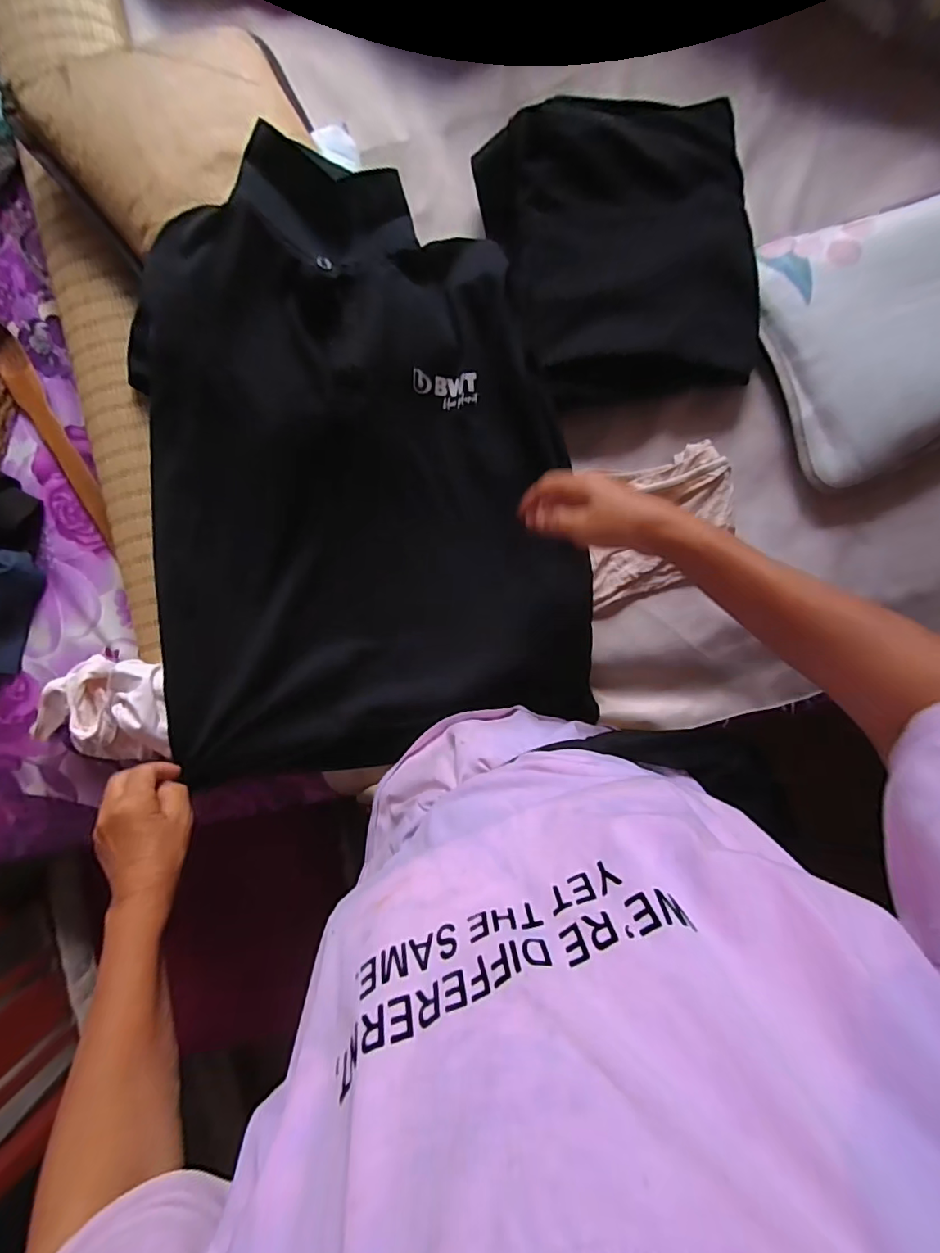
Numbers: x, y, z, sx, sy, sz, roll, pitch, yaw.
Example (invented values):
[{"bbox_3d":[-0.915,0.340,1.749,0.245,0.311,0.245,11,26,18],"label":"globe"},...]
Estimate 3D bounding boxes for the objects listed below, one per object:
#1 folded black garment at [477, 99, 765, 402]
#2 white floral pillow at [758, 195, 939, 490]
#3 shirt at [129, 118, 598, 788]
[{"bbox_3d":[0.153,-0.371,0.494,0.261,0.057,0.284,-8,93,3],"label":"folded black garment"},{"bbox_3d":[0.510,-0.316,0.471,0.436,0.051,0.242,-19,92,4],"label":"white floral pillow"},{"bbox_3d":[-0.105,-0.139,0.483,0.401,0.107,0.544,-8,91,4],"label":"shirt"}]

